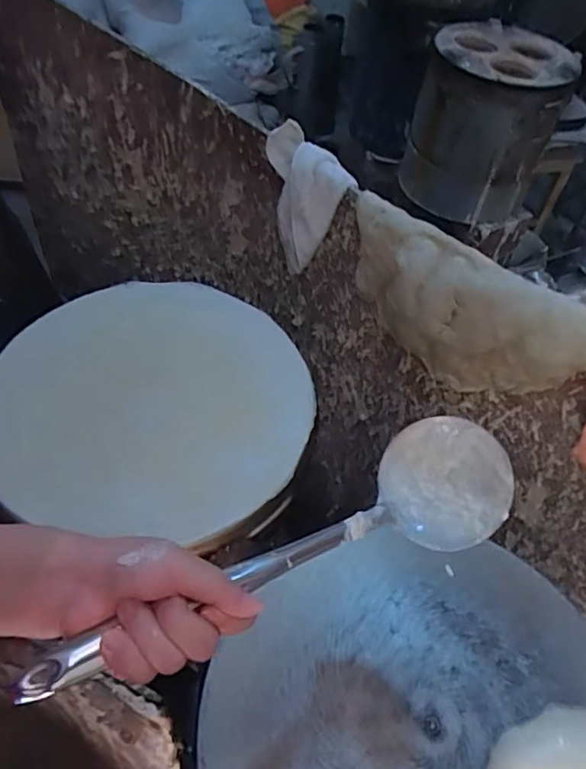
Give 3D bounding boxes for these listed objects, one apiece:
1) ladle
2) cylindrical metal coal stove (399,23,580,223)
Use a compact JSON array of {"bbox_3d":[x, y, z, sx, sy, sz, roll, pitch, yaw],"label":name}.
[{"bbox_3d":[-0.001,0.105,0.381,0.332,0.059,0.091,-16,55,-27],"label":"ladle"},{"bbox_3d":[0.492,-0.691,1.573,0.340,0.383,0.345,12,51,3],"label":"cylindrical metal coal stove"}]

